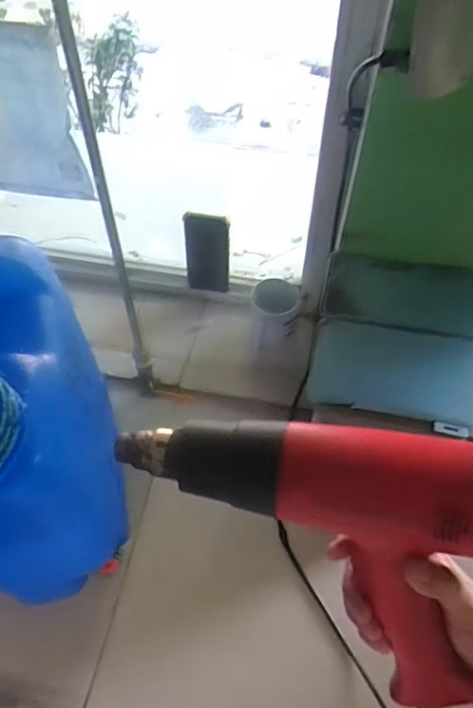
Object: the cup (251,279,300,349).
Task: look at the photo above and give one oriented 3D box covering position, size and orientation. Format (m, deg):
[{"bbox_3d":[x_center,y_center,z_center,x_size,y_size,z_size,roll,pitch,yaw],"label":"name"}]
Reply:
[{"bbox_3d":[0.066,-0.066,0.901,0.073,0.087,0.082,-4,57,-3],"label":"cup"}]

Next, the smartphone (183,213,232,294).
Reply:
[{"bbox_3d":[-0.050,-0.172,0.936,0.081,0.149,0.014,16,46,16],"label":"smartphone"}]

